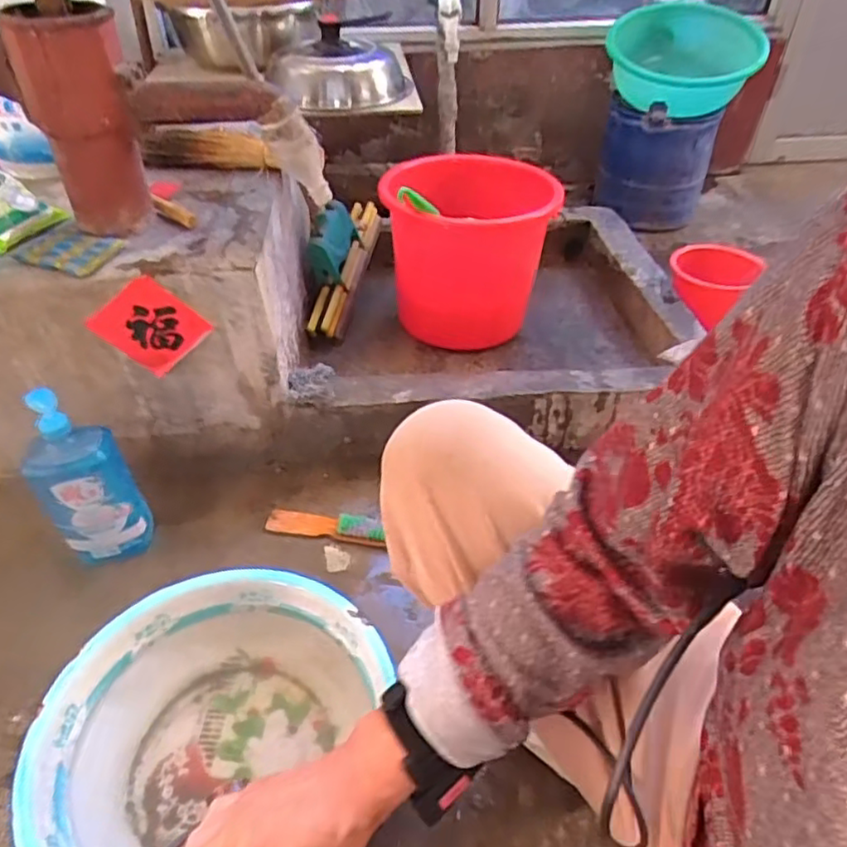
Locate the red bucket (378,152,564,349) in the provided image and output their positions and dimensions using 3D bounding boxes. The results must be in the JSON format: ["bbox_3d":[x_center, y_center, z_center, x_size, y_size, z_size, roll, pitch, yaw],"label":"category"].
[{"bbox_3d":[0.090,-0.337,1.281,0.298,0.288,0.298,0,44,0],"label":"red bucket"}]

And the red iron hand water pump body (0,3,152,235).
[{"bbox_3d":[-0.436,-0.383,0.847,0.127,0.266,0.101,-21,47,-20],"label":"red iron hand water pump body"}]

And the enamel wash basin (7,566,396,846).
[{"bbox_3d":[-0.209,0.335,0.683,0.351,0.119,0.350,0,44,0],"label":"enamel wash basin"}]

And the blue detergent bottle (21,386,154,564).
[{"bbox_3d":[-0.449,0.079,0.862,0.116,0.261,0.075,-31,51,-29],"label":"blue detergent bottle"}]

